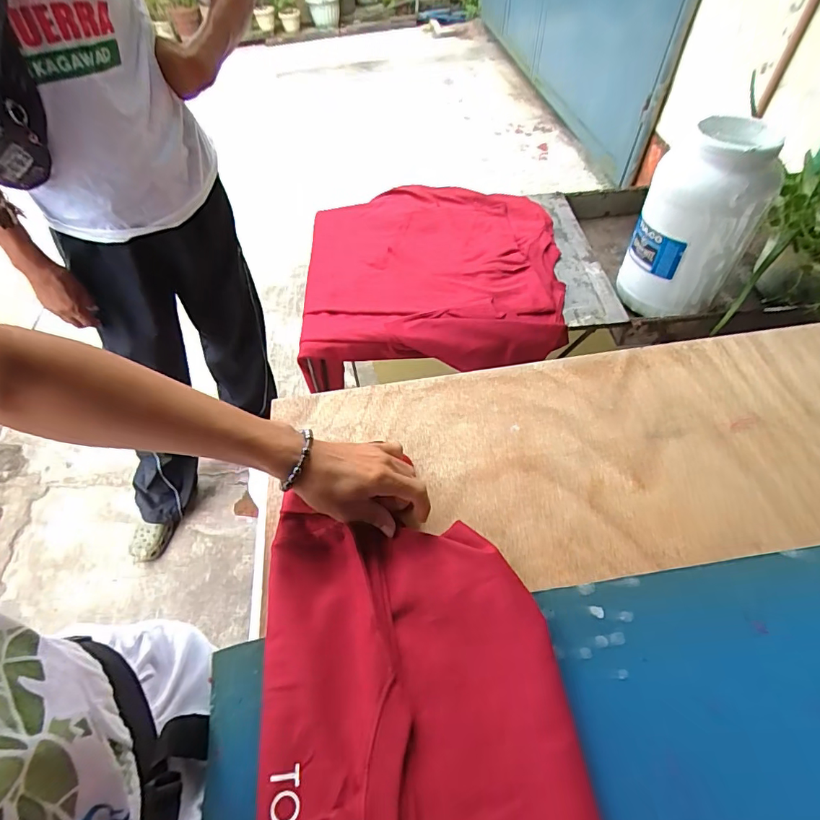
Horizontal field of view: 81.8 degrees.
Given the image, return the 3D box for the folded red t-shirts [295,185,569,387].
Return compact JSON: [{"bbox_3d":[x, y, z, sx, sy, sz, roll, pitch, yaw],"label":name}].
[{"bbox_3d":[0.031,-0.230,0.799,0.421,0.070,0.427,-5,53,3],"label":"folded red t-shirts"}]

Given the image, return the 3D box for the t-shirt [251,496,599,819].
[{"bbox_3d":[0.012,0.304,0.295,0.235,0.029,0.513,-8,52,-4],"label":"t-shirt"}]

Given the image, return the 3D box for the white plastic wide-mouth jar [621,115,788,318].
[{"bbox_3d":[0.417,-0.274,0.692,0.152,0.227,0.160,26,58,20],"label":"white plastic wide-mouth jar"}]

